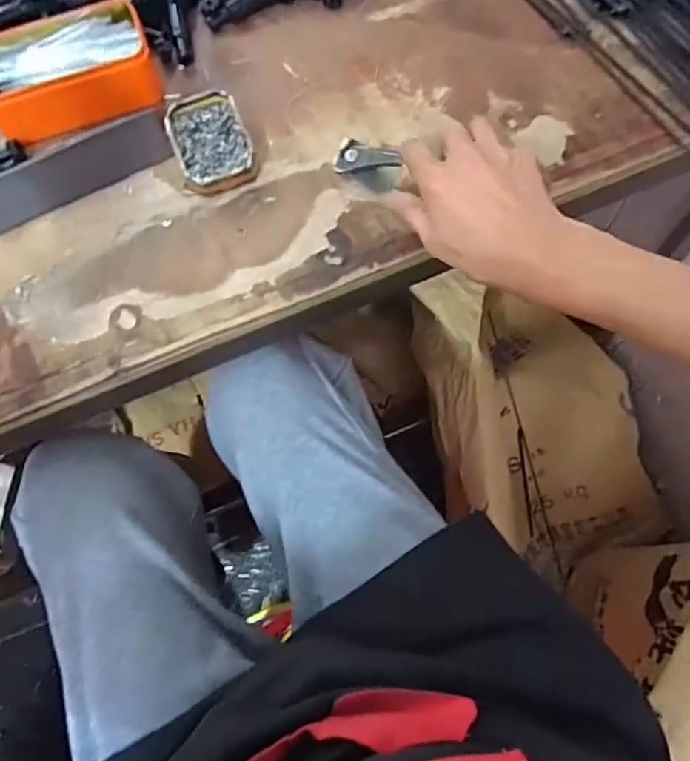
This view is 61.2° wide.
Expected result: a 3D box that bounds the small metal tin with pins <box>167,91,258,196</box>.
[{"bbox_3d":[-0.110,-0.197,0.485,0.060,0.024,0.093,-16,71,-3],"label":"small metal tin with pins"}]

